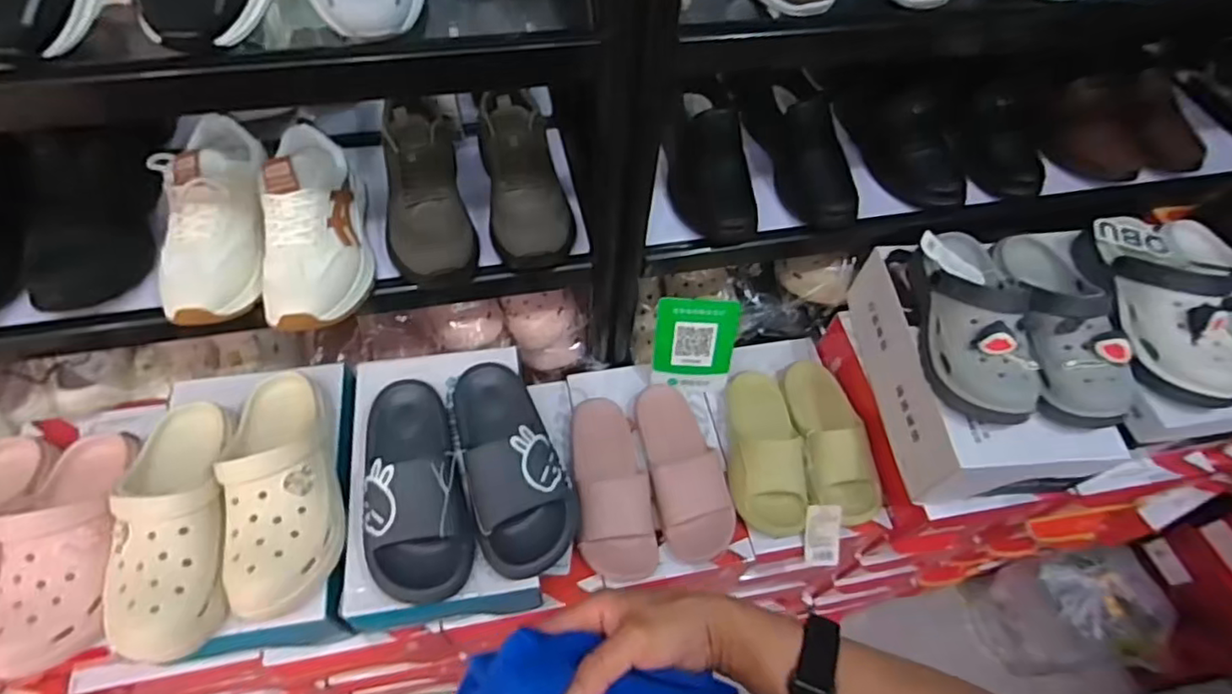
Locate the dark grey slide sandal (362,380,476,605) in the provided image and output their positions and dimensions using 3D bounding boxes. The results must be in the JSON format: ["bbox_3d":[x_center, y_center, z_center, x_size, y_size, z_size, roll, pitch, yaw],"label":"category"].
[{"bbox_3d":[-0.224,0.142,0.690,0.102,0.064,0.248,-11,58,-11],"label":"dark grey slide sandal"}]

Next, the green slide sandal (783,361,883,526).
[{"bbox_3d":[0.302,0.120,0.871,0.098,0.062,0.229,-2,57,-6],"label":"green slide sandal"}]

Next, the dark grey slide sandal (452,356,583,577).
[{"bbox_3d":[-0.126,0.121,0.714,0.106,0.070,0.251,-19,60,-16],"label":"dark grey slide sandal"}]

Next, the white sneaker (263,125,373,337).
[{"bbox_3d":[-0.328,-0.136,0.689,0.091,0.113,0.240,-5,57,-8],"label":"white sneaker"}]

